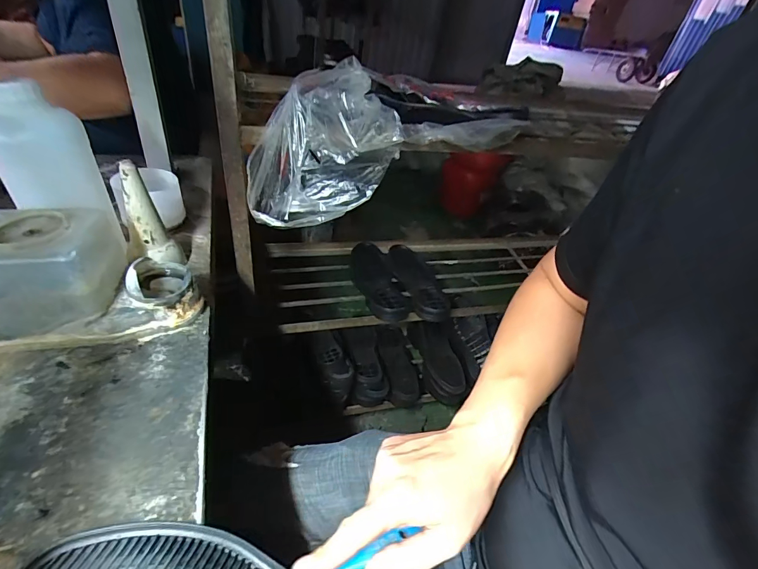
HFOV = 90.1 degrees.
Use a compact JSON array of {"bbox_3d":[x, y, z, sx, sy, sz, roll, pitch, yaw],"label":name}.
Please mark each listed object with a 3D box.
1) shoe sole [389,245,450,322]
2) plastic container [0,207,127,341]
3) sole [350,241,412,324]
[{"bbox_3d":[0.105,-0.012,0.955,0.118,0.063,0.315,-2,40,-15],"label":"shoe sole"},{"bbox_3d":[-0.354,-0.010,0.411,0.116,0.118,0.102,-3,41,-14],"label":"plastic container"},{"bbox_3d":[-0.001,-0.018,0.927,0.109,0.052,0.297,-6,41,-19],"label":"sole"}]

